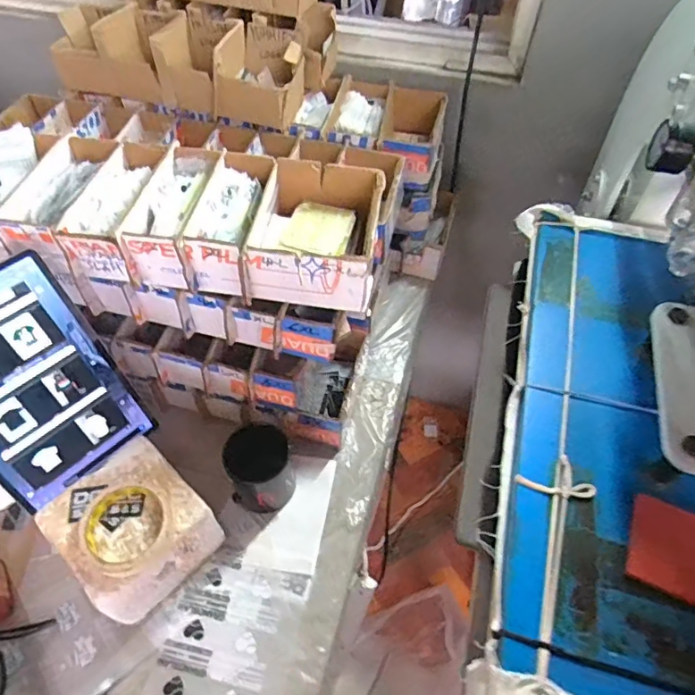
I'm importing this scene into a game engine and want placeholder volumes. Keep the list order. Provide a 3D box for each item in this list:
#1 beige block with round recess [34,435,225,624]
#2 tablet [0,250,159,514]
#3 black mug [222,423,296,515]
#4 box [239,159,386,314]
[{"bbox_3d":[-0.241,0.204,0.595,0.134,0.113,0.140,36,60,24],"label":"beige block with round recess"},{"bbox_3d":[-0.326,0.039,0.545,0.159,0.235,0.011,-41,35,-28],"label":"tablet"},{"bbox_3d":[-0.109,0.148,0.653,0.077,0.109,0.083,0,52,-1],"label":"black mug"},{"bbox_3d":[-0.035,-0.131,0.595,0.140,0.073,0.169,5,52,3],"label":"box"}]

